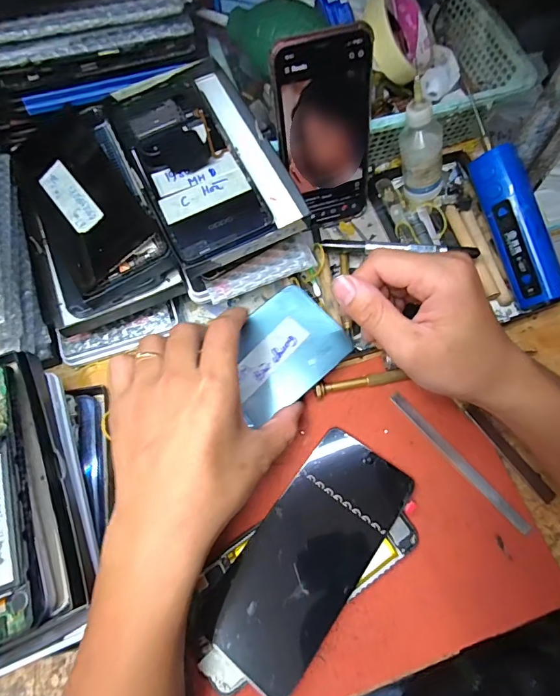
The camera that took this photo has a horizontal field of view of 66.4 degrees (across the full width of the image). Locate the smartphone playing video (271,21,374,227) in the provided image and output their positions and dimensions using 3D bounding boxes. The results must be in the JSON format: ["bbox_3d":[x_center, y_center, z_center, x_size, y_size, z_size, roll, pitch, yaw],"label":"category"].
[{"bbox_3d":[0.038,-0.166,0.346,0.072,0.149,0.008,-15,49,-3],"label":"smartphone playing video"}]

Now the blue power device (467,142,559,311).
[{"bbox_3d":[0.200,-0.100,0.357,0.038,0.033,0.134,-18,87,-11],"label":"blue power device"}]

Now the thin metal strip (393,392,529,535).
[{"bbox_3d":[0.132,0.083,0.320,0.009,0.005,0.128,-38,72,-13],"label":"thin metal strip"}]

